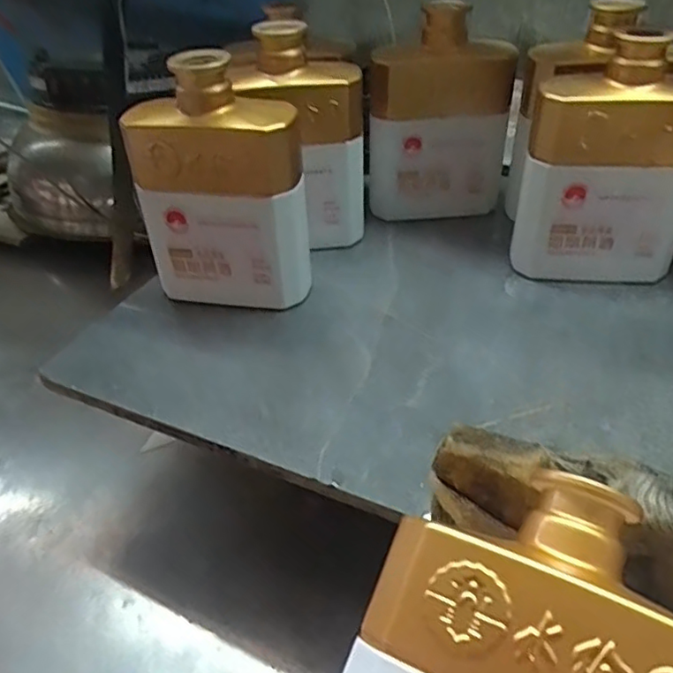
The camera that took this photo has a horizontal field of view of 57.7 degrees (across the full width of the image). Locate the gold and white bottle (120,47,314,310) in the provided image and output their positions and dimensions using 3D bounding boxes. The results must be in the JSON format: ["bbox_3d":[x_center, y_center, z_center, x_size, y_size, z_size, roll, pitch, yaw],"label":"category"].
[{"bbox_3d":[-0.077,-0.096,0.404,0.101,0.161,0.045,5,42,10],"label":"gold and white bottle"}]

